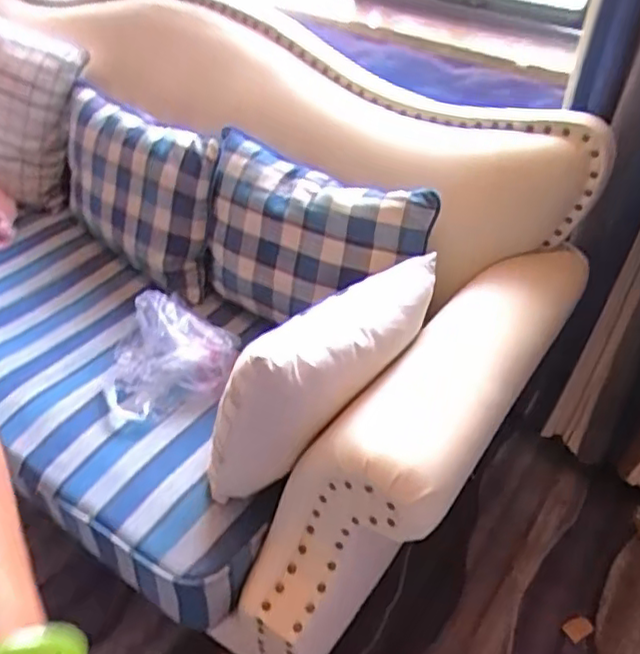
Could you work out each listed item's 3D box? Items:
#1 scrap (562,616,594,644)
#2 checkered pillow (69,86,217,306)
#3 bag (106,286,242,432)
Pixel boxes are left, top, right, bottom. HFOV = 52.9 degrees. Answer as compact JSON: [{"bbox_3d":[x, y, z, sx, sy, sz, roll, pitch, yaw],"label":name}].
[{"bbox_3d":[0.522,0.610,1.302,0.052,0.010,0.040,-18,45,-21],"label":"scrap"},{"bbox_3d":[-0.421,-0.303,1.415,0.147,0.315,0.485,-32,52,-32],"label":"checkered pillow"},{"bbox_3d":[-0.283,0.043,1.206,0.246,0.107,0.270,-8,43,-12],"label":"bag"}]

